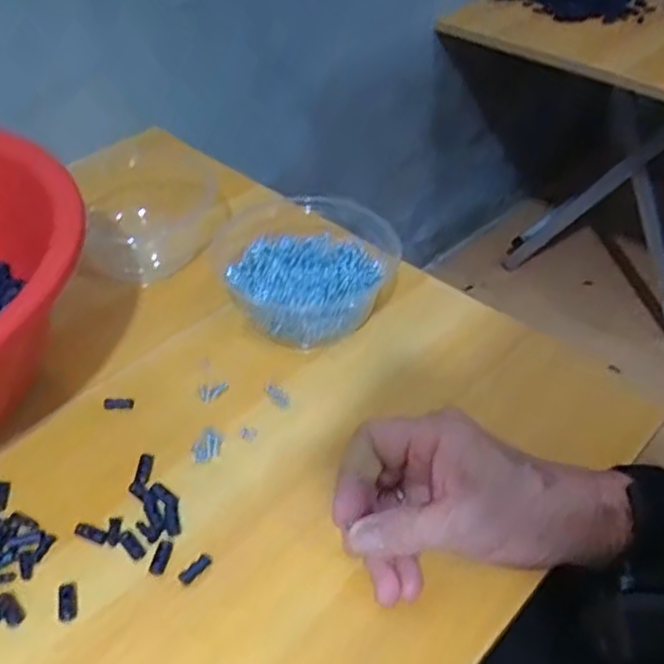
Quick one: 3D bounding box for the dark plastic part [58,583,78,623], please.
[{"bbox_3d":[-0.139,0.141,0.357,0.009,0.004,0.022,-13,44,-14],"label":"dark plastic part"}]

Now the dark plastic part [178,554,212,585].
[{"bbox_3d":[-0.074,0.129,0.370,0.008,0.004,0.019,31,51,29],"label":"dark plastic part"}]

